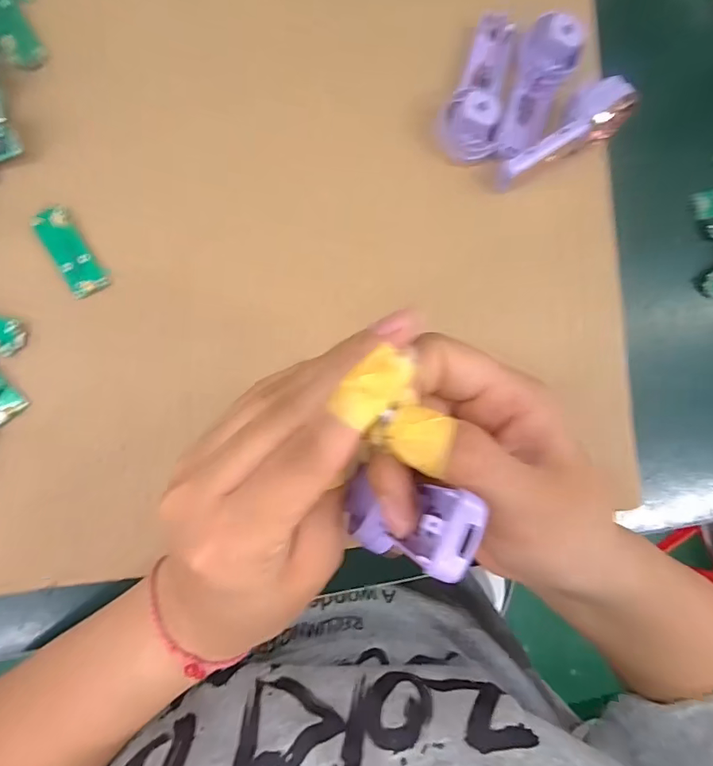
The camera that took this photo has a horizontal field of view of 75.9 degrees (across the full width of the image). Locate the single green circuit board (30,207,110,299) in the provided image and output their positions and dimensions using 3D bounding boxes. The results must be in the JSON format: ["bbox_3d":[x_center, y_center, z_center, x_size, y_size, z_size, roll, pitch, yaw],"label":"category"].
[{"bbox_3d":[-0.154,-0.071,0.248,0.020,0.004,0.046,-28,92,-9],"label":"single green circuit board"}]

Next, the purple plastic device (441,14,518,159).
[{"bbox_3d":[0.079,-0.184,0.280,0.035,0.033,0.092,20,85,-8],"label":"purple plastic device"}]

